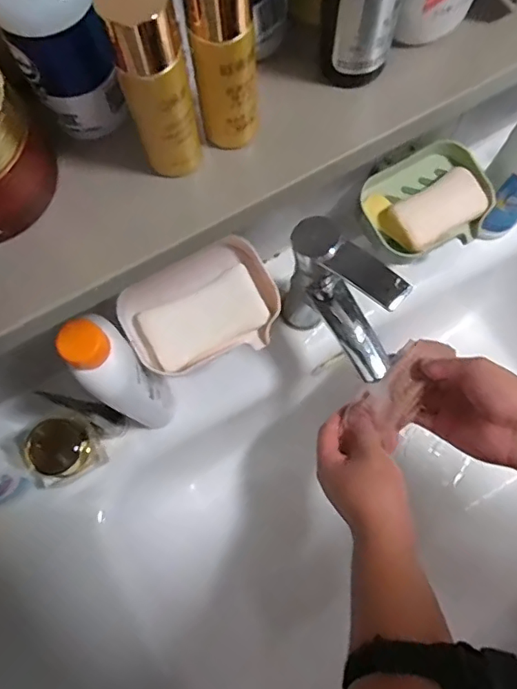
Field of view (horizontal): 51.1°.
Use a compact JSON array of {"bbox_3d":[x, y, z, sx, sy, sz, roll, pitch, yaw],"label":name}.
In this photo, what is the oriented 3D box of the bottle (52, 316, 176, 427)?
[{"bbox_3d":[-0.106,0.027,0.429,0.048,0.201,0.042,42,79,12],"label":"bottle"}]

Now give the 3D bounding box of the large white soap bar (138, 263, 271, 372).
[{"bbox_3d":[-0.045,-0.023,0.470,0.102,0.016,0.054,-28,75,-7],"label":"large white soap bar"}]

